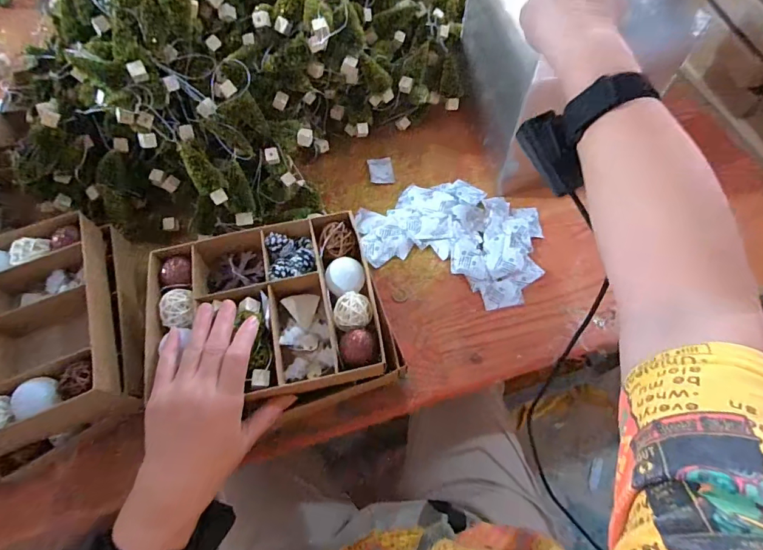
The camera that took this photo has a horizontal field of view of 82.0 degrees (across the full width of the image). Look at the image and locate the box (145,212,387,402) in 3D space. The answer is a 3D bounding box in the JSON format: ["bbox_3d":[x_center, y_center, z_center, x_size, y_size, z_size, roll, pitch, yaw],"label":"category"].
[{"bbox_3d":[-0.113,0.032,0.423,0.209,0.038,0.169,-9,63,-3],"label":"box"}]

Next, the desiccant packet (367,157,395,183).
[{"bbox_3d":[-0.001,-0.149,0.627,0.034,0.007,0.046,-9,63,-3],"label":"desiccant packet"}]

